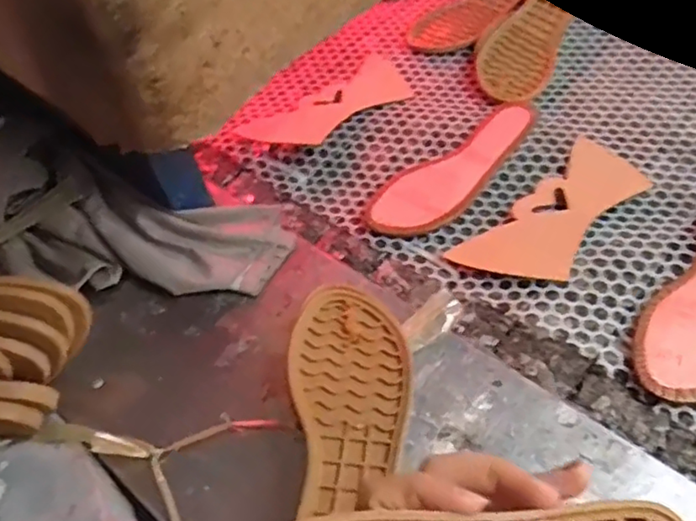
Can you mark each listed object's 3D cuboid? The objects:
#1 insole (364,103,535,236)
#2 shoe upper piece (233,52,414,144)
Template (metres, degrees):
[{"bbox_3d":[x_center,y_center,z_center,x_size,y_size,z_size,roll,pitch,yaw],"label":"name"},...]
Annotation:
[{"bbox_3d":[0.108,-0.091,0.609,0.209,0.027,0.074,-34,52,-22],"label":"insole"},{"bbox_3d":[-0.015,-0.179,0.698,0.205,0.014,0.086,-34,52,-22],"label":"shoe upper piece"}]

